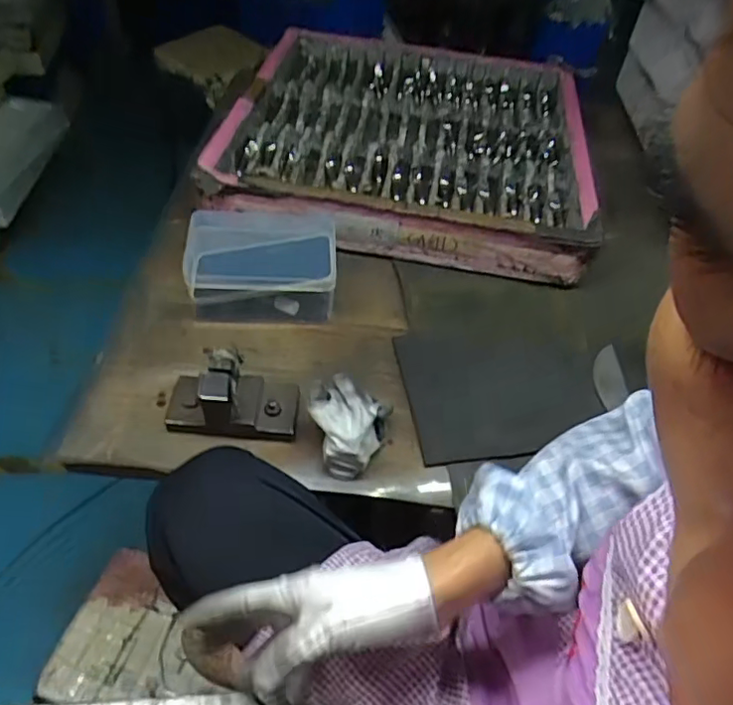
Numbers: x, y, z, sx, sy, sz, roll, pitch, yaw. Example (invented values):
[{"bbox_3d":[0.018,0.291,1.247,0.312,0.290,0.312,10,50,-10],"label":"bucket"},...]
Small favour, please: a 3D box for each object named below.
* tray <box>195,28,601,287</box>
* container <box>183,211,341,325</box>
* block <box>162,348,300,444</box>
[{"bbox_3d":[0.066,-0.369,0.978,0.564,0.078,0.585,9,48,3],"label":"tray"},{"bbox_3d":[-0.133,-0.111,0.741,0.180,0.080,0.141,-2,48,-7],"label":"container"},{"bbox_3d":[-0.138,0.045,0.602,0.131,0.076,0.069,3,48,-3],"label":"block"}]

